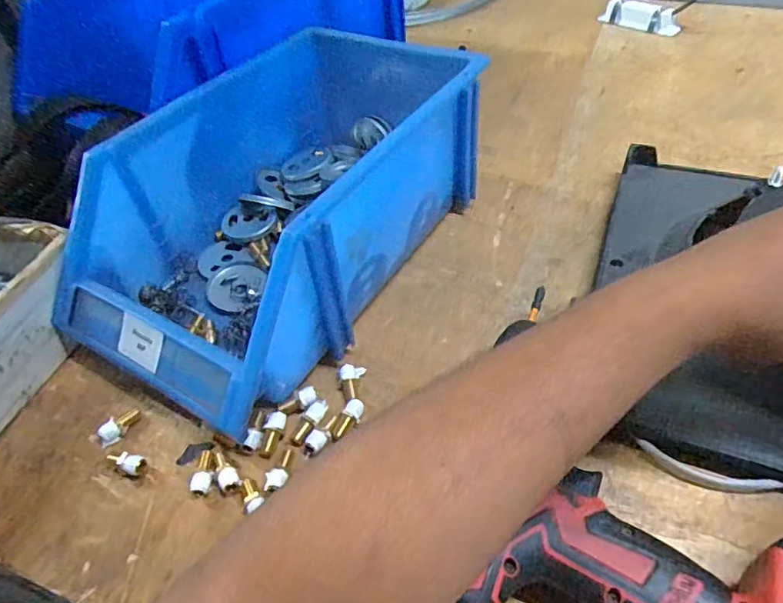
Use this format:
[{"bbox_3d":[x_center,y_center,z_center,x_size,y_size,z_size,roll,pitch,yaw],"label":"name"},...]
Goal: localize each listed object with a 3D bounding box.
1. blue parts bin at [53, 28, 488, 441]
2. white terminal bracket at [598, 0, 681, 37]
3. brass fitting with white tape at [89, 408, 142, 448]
[{"bbox_3d":[-0.081,-0.075,0.419,0.191,0.131,0.326,24,54,26],"label":"blue parts bin"},{"bbox_3d":[0.357,-0.407,0.753,0.038,0.030,0.105,-38,54,-26],"label":"white terminal bracket"},{"bbox_3d":[-0.186,0.086,0.357,0.033,0.015,0.016,-33,52,-23],"label":"brass fitting with white tape"}]

